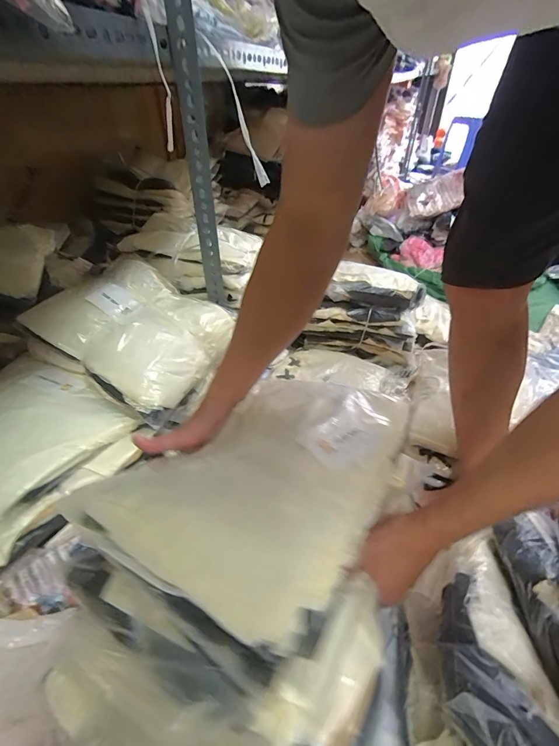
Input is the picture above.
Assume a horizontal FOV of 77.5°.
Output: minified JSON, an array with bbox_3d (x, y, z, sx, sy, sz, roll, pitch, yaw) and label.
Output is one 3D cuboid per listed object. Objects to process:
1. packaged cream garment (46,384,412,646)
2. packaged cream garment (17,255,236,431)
[{"bbox_3d":[-0.009,0.083,0.368,0.234,0.052,0.305,15,31,31],"label":"packaged cream garment"},{"bbox_3d":[-0.255,-0.097,0.627,0.321,0.058,0.251,34,56,12],"label":"packaged cream garment"}]

